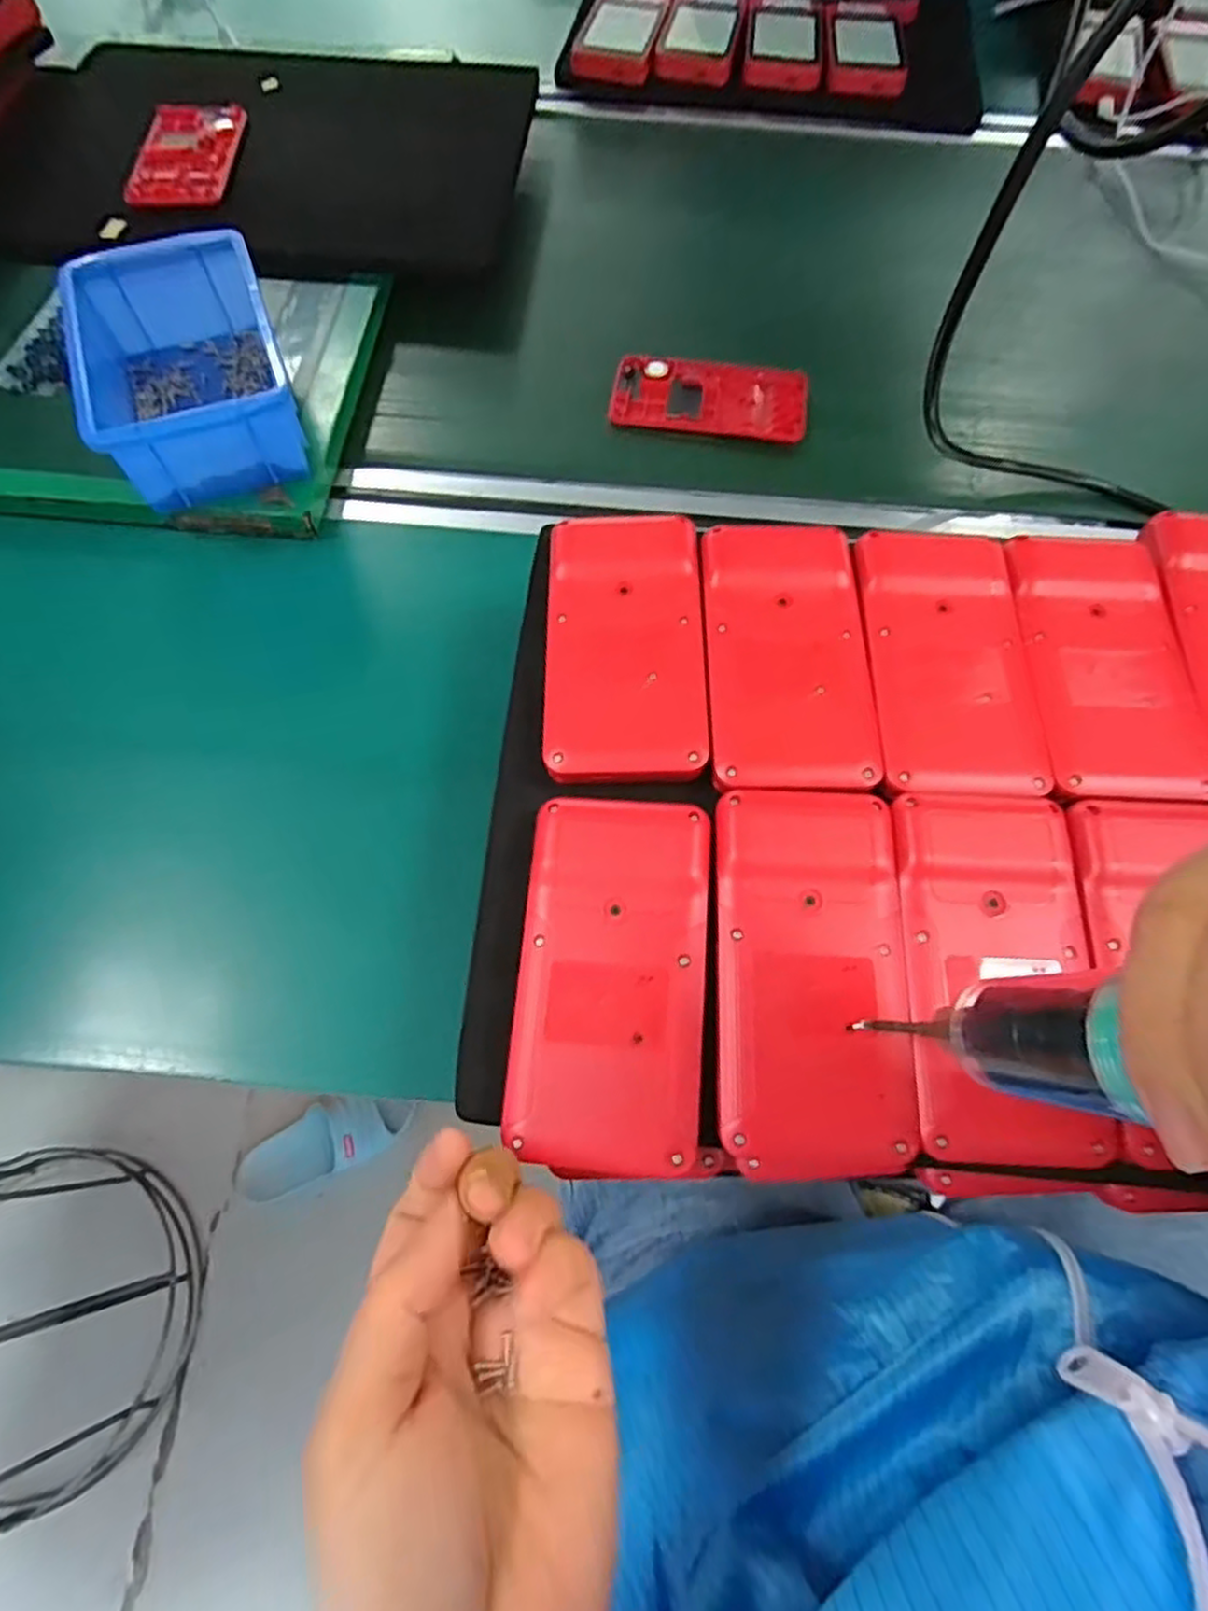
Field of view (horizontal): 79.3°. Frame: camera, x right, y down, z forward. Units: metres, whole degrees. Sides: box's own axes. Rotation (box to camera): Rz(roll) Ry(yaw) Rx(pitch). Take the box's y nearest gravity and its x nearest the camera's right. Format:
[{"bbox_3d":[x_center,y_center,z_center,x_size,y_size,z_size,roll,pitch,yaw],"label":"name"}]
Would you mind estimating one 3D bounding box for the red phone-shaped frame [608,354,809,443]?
[{"bbox_3d":[0.066,-0.256,0.455,0.119,0.010,0.062,9,66,2],"label":"red phone-shaped frame"}]

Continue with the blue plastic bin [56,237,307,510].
[{"bbox_3d":[-0.224,-0.235,0.397,0.096,0.055,0.149,-17,69,-10],"label":"blue plastic bin"}]

